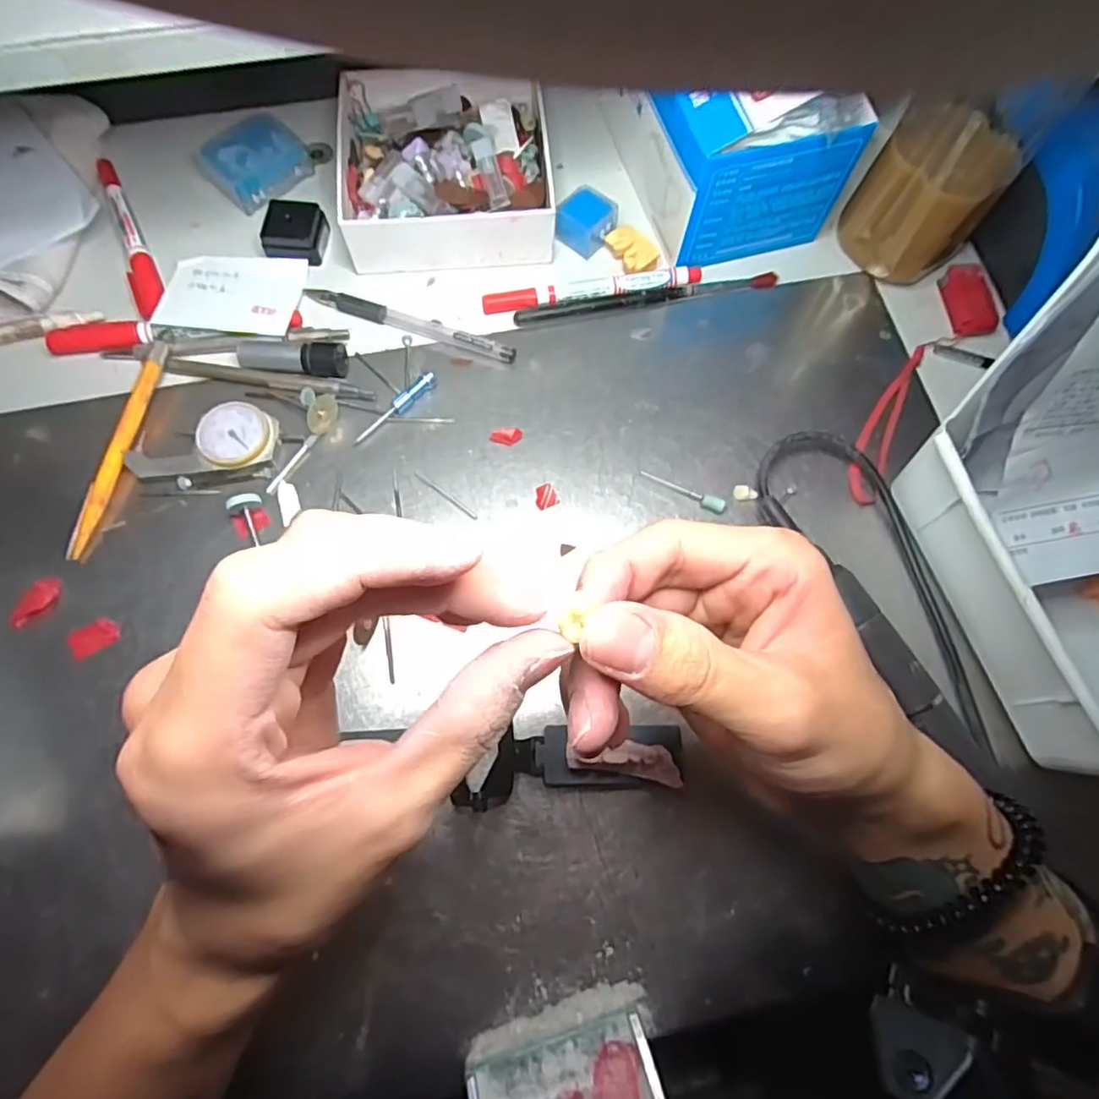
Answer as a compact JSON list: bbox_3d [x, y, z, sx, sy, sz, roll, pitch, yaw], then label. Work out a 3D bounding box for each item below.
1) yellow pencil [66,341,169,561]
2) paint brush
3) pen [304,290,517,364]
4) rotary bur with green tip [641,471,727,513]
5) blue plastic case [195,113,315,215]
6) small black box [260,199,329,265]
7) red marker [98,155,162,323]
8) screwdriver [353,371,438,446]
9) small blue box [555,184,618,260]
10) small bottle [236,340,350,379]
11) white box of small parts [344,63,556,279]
[{"bbox_3d":[-0.233,-0.056,0.335,0.011,0.016,0.128,9,72,2],"label":"yellow pencil"},{"bbox_3d":[0.062,-0.158,0.380,0.167,0.004,0.010,-12,73,-5],"label":"paint brush"},{"bbox_3d":[-0.083,-0.137,0.369,0.131,0.009,0.013,19,73,5],"label":"pen"},{"bbox_3d":[0.073,-0.033,0.335,0.048,0.007,0.008,26,73,7],"label":"rotary bur with green tip"},{"bbox_3d":[-0.189,-0.248,0.394,0.042,0.025,0.061,41,76,11],"label":"blue plastic case"},{"bbox_3d":[-0.158,-0.199,0.381,0.032,0.018,0.032,10,72,2],"label":"small black box"},{"bbox_3d":[-0.260,-0.196,0.381,0.016,0.013,0.137,-22,74,-8],"label":"red marker"},{"bbox_3d":[-0.086,-0.080,0.348,0.006,0.008,0.060,41,76,11],"label":"screwdriver"},{"bbox_3d":[0.024,-0.208,0.389,0.030,0.022,0.033,39,75,11],"label":"small blue box"},{"bbox_3d":[-0.148,-0.111,0.351,0.060,0.015,0.021,3,72,0],"label":"small bottle"},{"bbox_3d":[-0.065,-0.247,0.389,0.131,0.034,0.137,-2,72,-2],"label":"white box of small parts"}]

